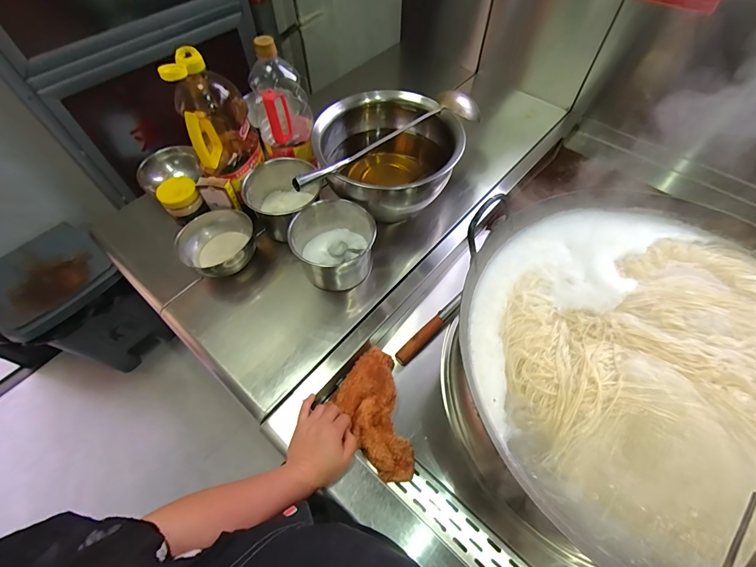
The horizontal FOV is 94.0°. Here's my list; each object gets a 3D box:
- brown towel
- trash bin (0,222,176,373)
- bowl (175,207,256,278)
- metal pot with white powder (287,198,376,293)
[{"bbox_3d":[-0.007,0.214,0.576,0.101,0.049,0.204,-14,69,-7],"label":"brown towel"},{"bbox_3d":[-0.946,0.095,1.167,0.275,0.508,0.324,37,66,21],"label":"trash bin"},{"bbox_3d":[-0.303,-0.071,0.689,0.137,0.080,0.134,0,59,1],"label":"bowl"},{"bbox_3d":[-0.079,-0.073,0.661,0.136,0.119,0.137,0,59,1],"label":"metal pot with white powder"}]

